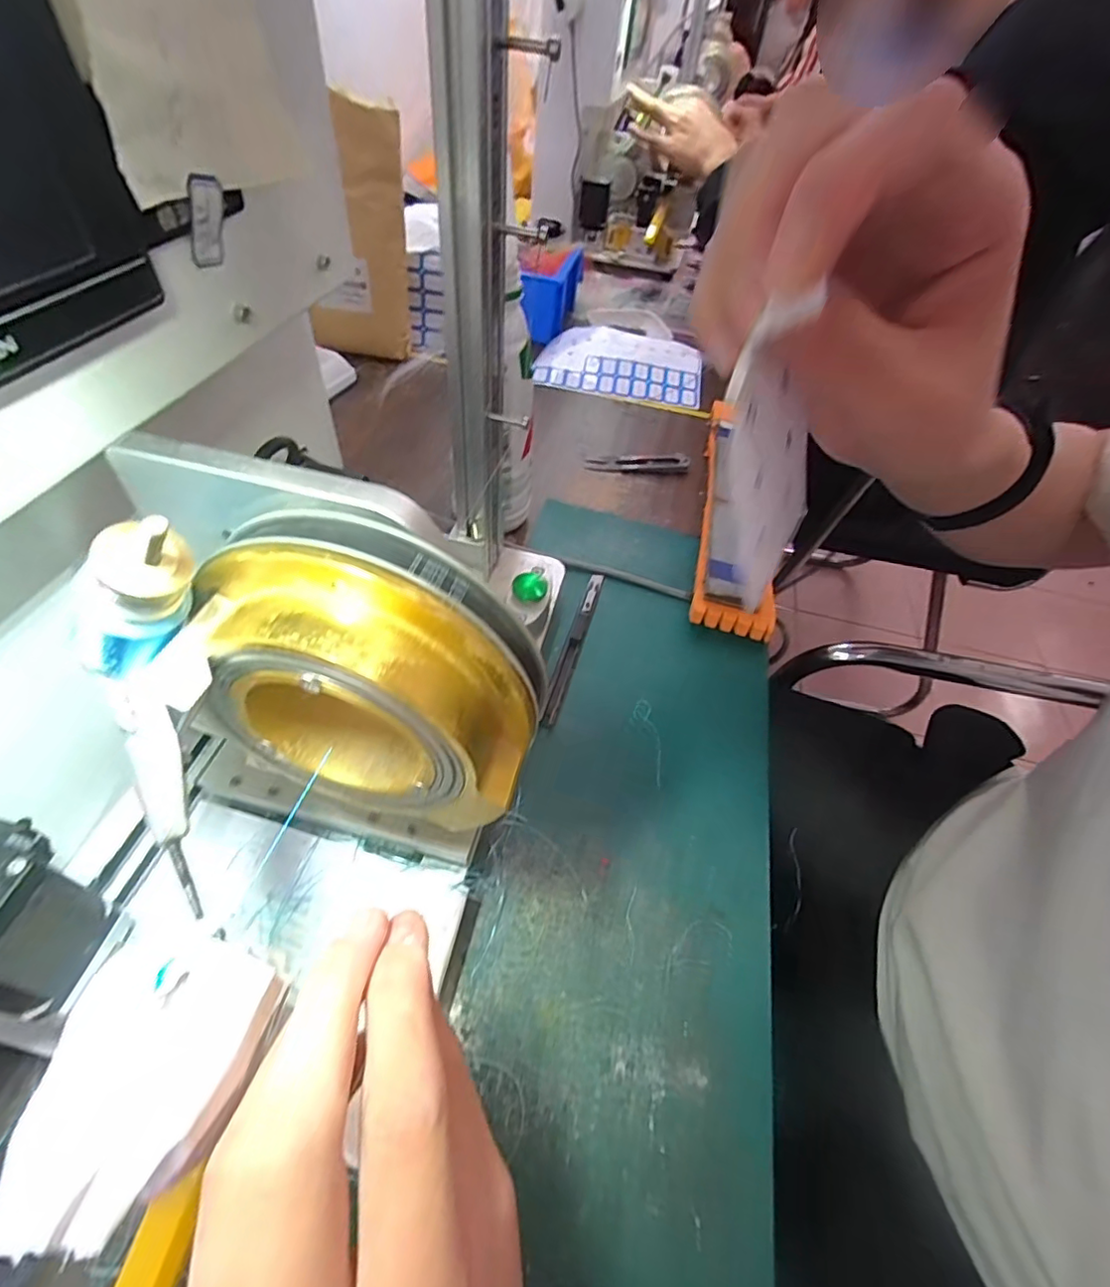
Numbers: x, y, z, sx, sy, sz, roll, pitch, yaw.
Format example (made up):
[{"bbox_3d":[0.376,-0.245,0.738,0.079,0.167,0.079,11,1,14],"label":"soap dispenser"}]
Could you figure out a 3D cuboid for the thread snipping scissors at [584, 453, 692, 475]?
[{"bbox_3d":[0.083,-0.181,0.572,0.100,0.010,0.024,4,50,-3],"label":"thread snipping scissors"}]

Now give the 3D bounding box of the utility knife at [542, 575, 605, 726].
[{"bbox_3d":[0.016,-0.002,0.416,0.010,0.007,0.143,15,50,6],"label":"utility knife"}]

